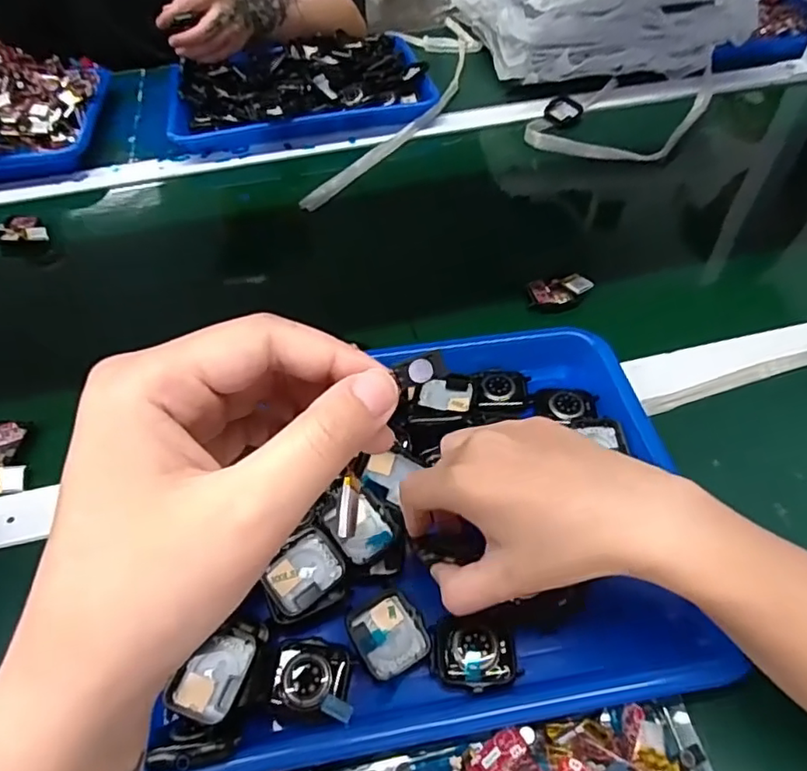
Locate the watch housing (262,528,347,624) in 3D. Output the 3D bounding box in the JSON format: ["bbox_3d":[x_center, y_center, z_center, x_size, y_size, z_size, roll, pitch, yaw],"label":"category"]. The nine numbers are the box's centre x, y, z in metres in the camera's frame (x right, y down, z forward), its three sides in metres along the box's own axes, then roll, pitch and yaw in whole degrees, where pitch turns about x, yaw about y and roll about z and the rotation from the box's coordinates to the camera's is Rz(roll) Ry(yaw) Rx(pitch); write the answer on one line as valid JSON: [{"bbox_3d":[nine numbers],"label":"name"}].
[{"bbox_3d":[-0.055,0.108,0.324,0.045,0.012,0.039,-34,68,-7],"label":"watch housing"}]

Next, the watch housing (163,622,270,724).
[{"bbox_3d":[-0.091,0.142,0.288,0.033,0.015,0.046,14,52,13],"label":"watch housing"}]

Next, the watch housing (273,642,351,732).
[{"bbox_3d":[-0.047,0.152,0.296,0.038,0.012,0.037,-5,50,-2],"label":"watch housing"}]

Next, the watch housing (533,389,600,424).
[{"bbox_3d":[0.113,0.014,0.403,0.043,0.007,0.030,6,51,7],"label":"watch housing"}]

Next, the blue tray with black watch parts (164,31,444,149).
[{"bbox_3d":[-0.136,-0.395,0.743,0.313,0.053,0.227,-10,51,-6],"label":"blue tray with black watch parts"}]

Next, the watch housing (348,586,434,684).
[{"bbox_3d":[-0.008,0.135,0.317,0.037,0.005,0.040,-27,55,-19],"label":"watch housing"}]

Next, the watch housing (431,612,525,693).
[{"bbox_3d":[0.038,0.141,0.309,0.043,0.008,0.036,-3,50,0],"label":"watch housing"}]

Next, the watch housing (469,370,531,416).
[{"bbox_3d":[0.070,0.005,0.411,0.040,0.009,0.037,0,50,2],"label":"watch housing"}]

